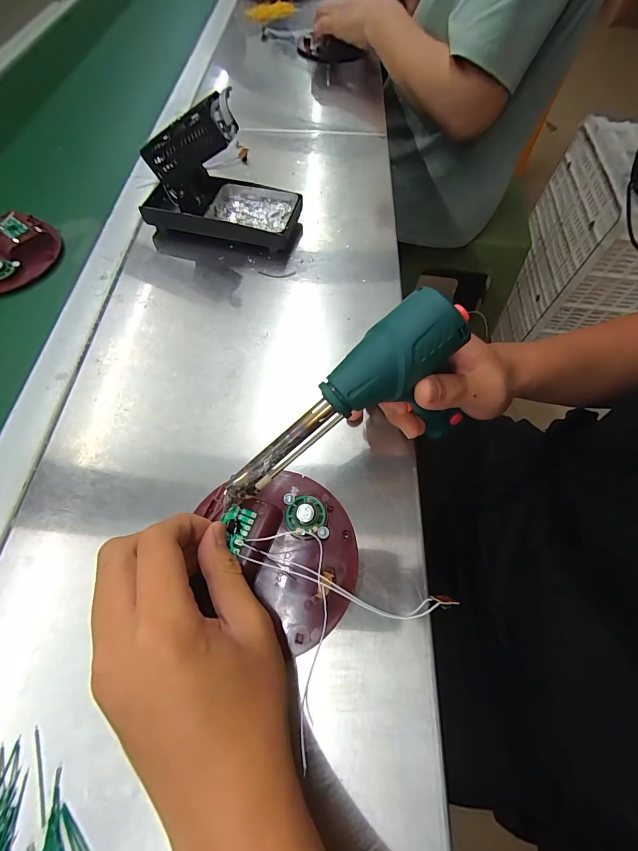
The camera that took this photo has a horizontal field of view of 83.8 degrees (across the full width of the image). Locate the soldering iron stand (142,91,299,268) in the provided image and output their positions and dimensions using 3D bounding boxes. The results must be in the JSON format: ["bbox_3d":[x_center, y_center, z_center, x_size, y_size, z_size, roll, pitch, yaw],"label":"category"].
[{"bbox_3d":[-0.104,-0.259,0.372,0.166,0.117,0.093,15,63,8],"label":"soldering iron stand"}]

